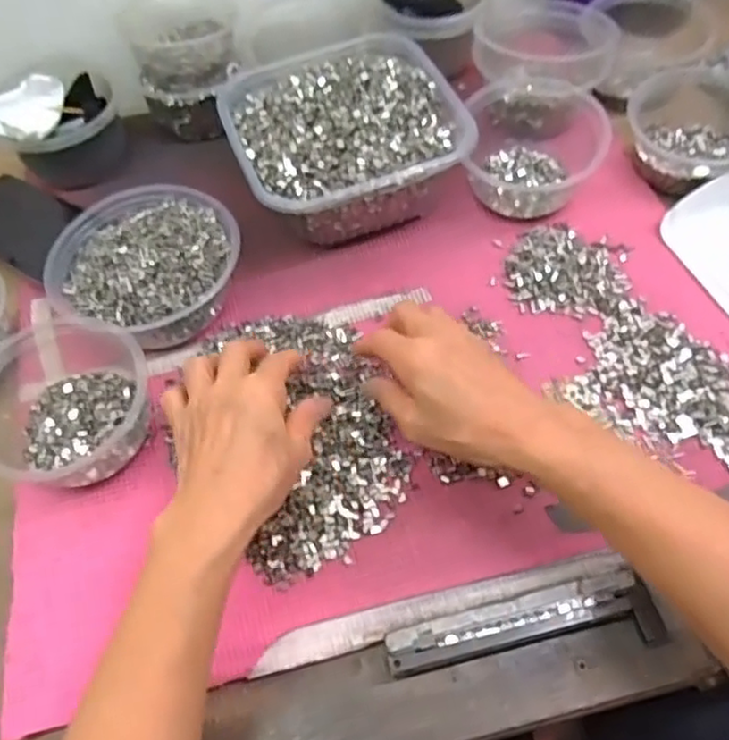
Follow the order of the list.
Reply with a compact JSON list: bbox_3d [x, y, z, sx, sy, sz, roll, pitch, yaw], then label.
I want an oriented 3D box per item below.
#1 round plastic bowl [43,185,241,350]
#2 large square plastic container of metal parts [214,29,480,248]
[{"bbox_3d":[-0.164,-0.077,0.502,0.140,0.057,0.130,-2,59,4],"label":"round plastic bowl"},{"bbox_3d":[-0.018,-0.190,0.547,0.175,0.081,0.175,-20,60,-7],"label":"large square plastic container of metal parts"}]

